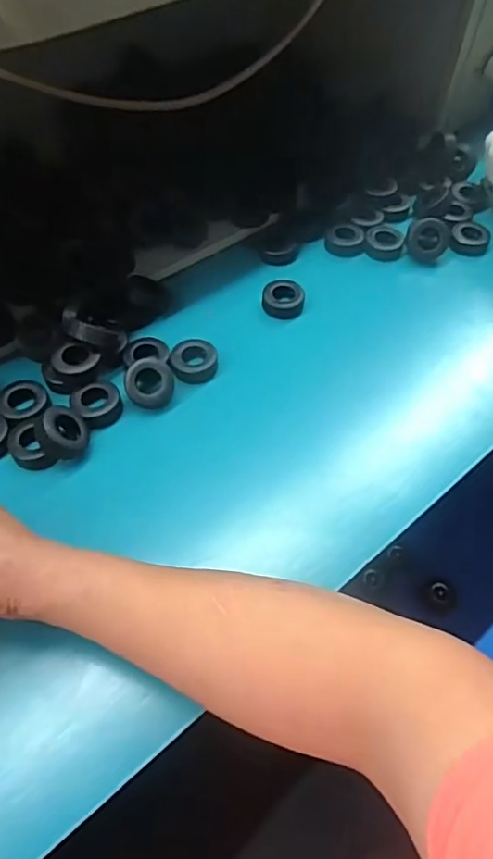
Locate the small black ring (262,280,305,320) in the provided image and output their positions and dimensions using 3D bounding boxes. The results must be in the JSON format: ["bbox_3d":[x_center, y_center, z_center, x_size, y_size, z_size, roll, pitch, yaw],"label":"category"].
[{"bbox_3d":[0.033,-0.115,0.495,0.036,0.017,0.031,9,57,2],"label":"small black ring"}]

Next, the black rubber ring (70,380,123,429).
[{"bbox_3d":[-0.116,-0.022,0.429,0.039,0.014,0.034,34,61,17],"label":"black rubber ring"}]

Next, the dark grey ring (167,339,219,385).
[{"bbox_3d":[-0.043,-0.056,0.456,0.038,0.016,0.036,2,57,-3],"label":"dark grey ring"}]

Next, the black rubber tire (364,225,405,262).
[{"bbox_3d":[0.134,-0.182,0.545,0.037,0.015,0.035,2,57,-3],"label":"black rubber tire"}]

